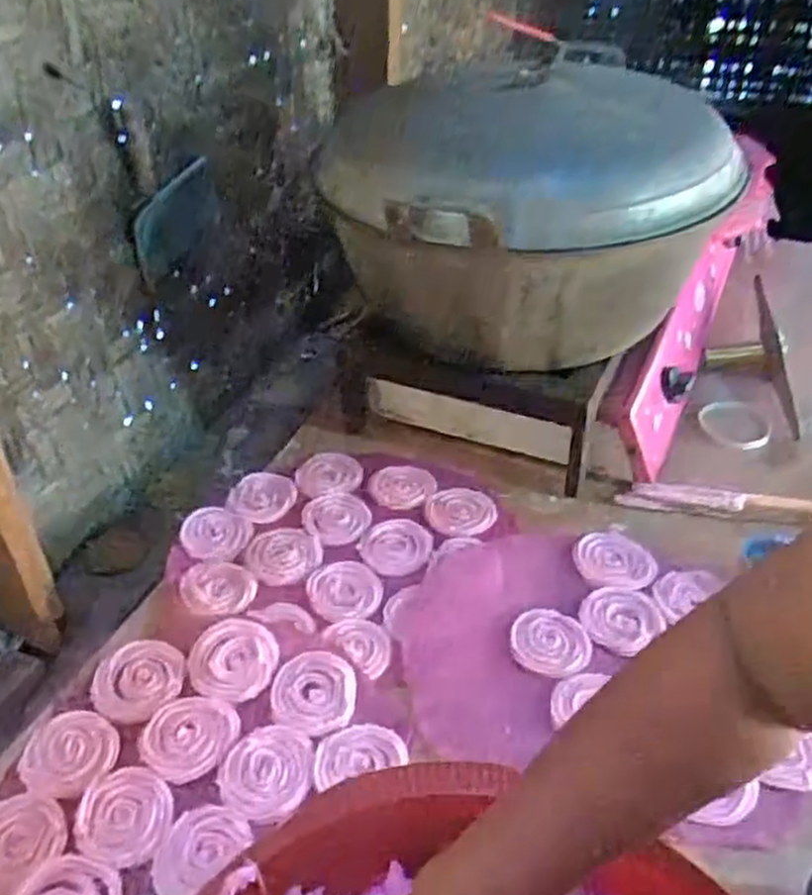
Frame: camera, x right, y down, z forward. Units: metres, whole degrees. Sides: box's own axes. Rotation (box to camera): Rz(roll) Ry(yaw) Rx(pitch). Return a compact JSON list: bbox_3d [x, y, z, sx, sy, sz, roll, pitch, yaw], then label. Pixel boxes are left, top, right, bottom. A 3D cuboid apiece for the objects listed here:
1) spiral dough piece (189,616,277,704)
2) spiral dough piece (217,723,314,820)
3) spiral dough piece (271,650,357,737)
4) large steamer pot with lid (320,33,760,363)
[{"bbox_3d":[-0.160,0.195,0.733,0.080,0.008,0.073,9,60,8],"label":"spiral dough piece"},{"bbox_3d":[-0.114,0.262,0.648,0.074,0.005,0.080,-1,39,1],"label":"spiral dough piece"},{"bbox_3d":[-0.081,0.218,0.706,0.072,0.020,0.078,-1,39,1],"label":"spiral dough piece"},{"bbox_3d":[0.116,-0.279,0.882,0.375,0.243,0.420,-8,39,-8],"label":"large steamer pot with lid"}]

